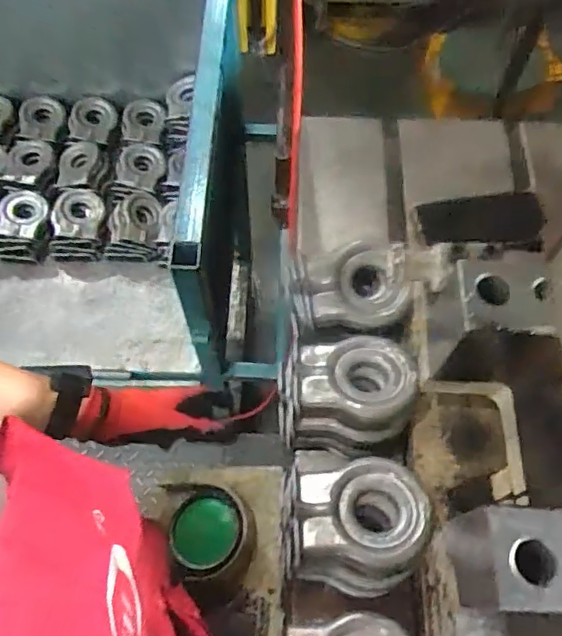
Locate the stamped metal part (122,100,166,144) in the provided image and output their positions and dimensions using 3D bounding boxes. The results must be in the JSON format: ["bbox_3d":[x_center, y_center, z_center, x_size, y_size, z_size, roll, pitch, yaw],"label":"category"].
[{"bbox_3d":[-0.304,-0.441,1.289,0.087,0.034,0.109,5,64,1],"label":"stamped metal part"}]

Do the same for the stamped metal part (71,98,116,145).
[{"bbox_3d":[-0.416,-0.440,1.286,0.096,0.029,0.111,8,64,3],"label":"stamped metal part"}]

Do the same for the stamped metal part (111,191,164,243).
[{"bbox_3d":[-0.289,-0.201,1.172,0.092,0.030,0.121,1,64,-1],"label":"stamped metal part"}]

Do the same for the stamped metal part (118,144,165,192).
[{"bbox_3d":[-0.298,-0.322,1.241,0.095,0.027,0.115,12,64,5],"label":"stamped metal part"}]

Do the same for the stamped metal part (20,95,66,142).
[{"bbox_3d":[-0.527,-0.444,1.286,0.089,0.032,0.110,4,64,1],"label":"stamped metal part"}]

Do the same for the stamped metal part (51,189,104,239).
[{"bbox_3d":[-0.407,-0.206,1.157,0.097,0.017,0.114,-1,64,-2],"label":"stamped metal part"}]

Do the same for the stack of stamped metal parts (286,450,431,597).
[{"bbox_3d":[0.065,0.183,0.524,0.127,0.057,0.116,9,64,3],"label":"stack of stamped metal parts"}]

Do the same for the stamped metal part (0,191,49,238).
[{"bbox_3d":[-0.508,-0.204,1.145,0.084,0.019,0.103,-2,64,-2],"label":"stamped metal part"}]

